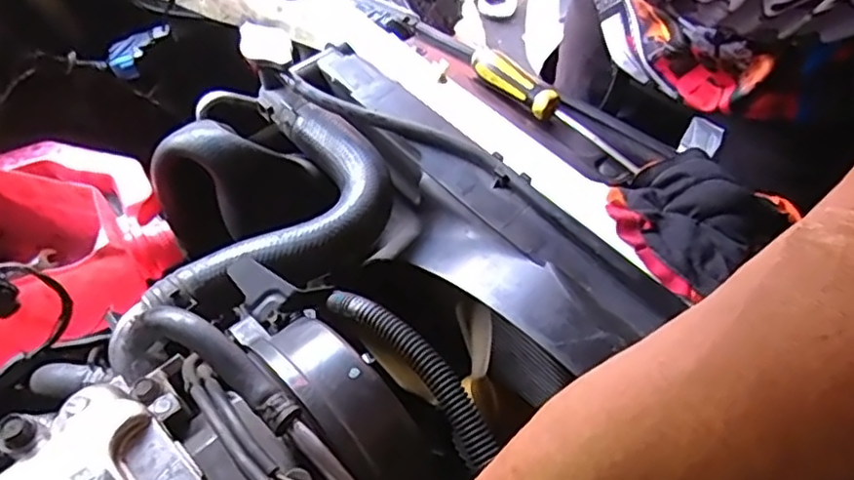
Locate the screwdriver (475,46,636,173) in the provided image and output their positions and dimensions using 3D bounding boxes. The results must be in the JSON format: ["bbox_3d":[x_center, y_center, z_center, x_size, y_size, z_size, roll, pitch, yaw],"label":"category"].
[{"bbox_3d":[0.124,-0.131,0.635,0.028,0.027,0.206,-35,62,-28],"label":"screwdriver"}]

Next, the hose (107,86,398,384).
[{"bbox_3d":[-0.116,-0.012,0.509,0.147,0.049,0.275,15,52,8],"label":"hose"}]

